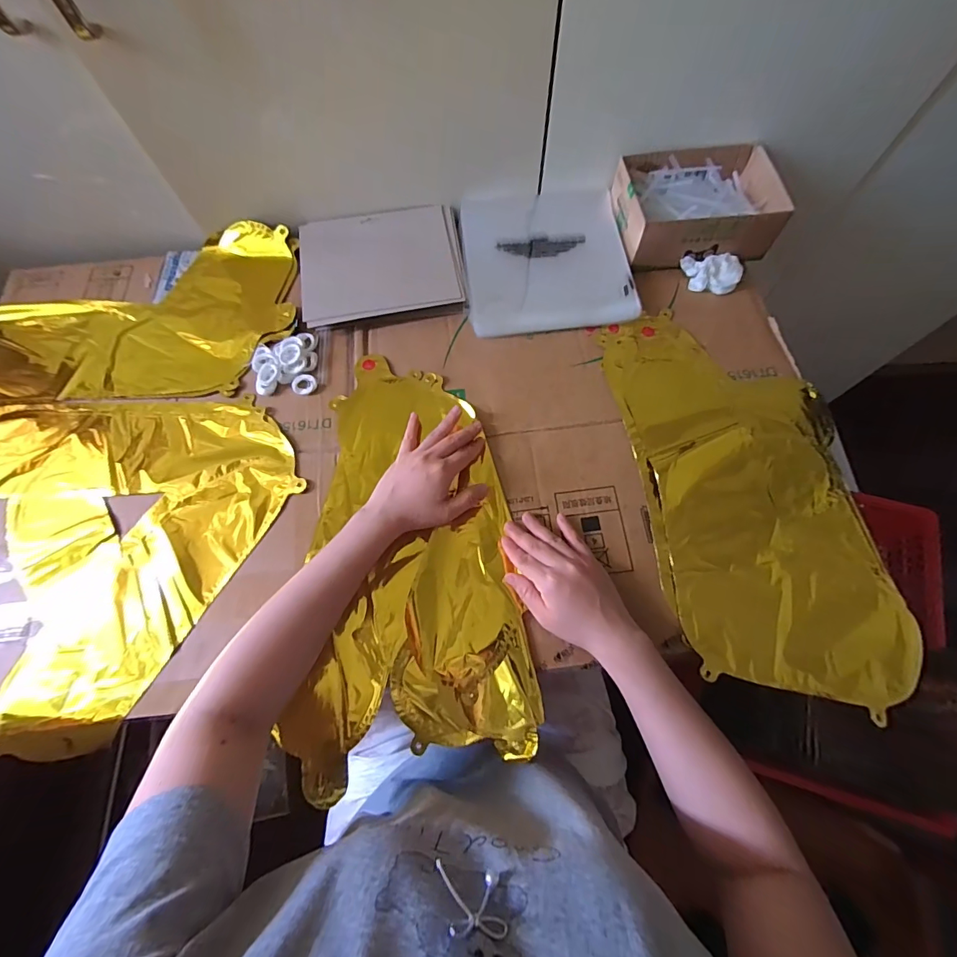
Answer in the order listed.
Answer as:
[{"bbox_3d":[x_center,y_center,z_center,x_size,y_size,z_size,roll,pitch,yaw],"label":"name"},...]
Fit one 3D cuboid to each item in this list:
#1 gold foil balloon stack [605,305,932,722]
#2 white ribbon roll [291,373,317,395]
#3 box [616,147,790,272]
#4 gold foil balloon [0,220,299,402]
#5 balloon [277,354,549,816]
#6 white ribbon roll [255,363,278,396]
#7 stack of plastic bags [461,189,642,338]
[{"bbox_3d":[0.286,0.002,0.464,0.221,0.014,0.428,-9,70,-2],"label":"gold foil balloon stack"},{"bbox_3d":[-0.201,-0.109,0.507,0.026,0.007,0.026,0,70,1],"label":"white ribbon roll"},{"bbox_3d":[0.279,-0.352,0.562,0.197,0.053,0.146,-8,70,-2],"label":"box"},{"bbox_3d":[-0.435,-0.197,0.548,0.403,0.030,0.233,-7,70,-2],"label":"gold foil balloon"},{"bbox_3d":[-0.079,0.065,0.451,0.218,0.024,0.412,-8,70,-2],"label":"balloon"},{"bbox_3d":[-0.245,-0.114,0.506,0.023,0.011,0.036,10,71,4],"label":"white ribbon roll"},{"bbox_3d":[0.083,-0.288,0.563,0.200,0.016,0.220,-6,70,-1],"label":"stack of plastic bags"}]

